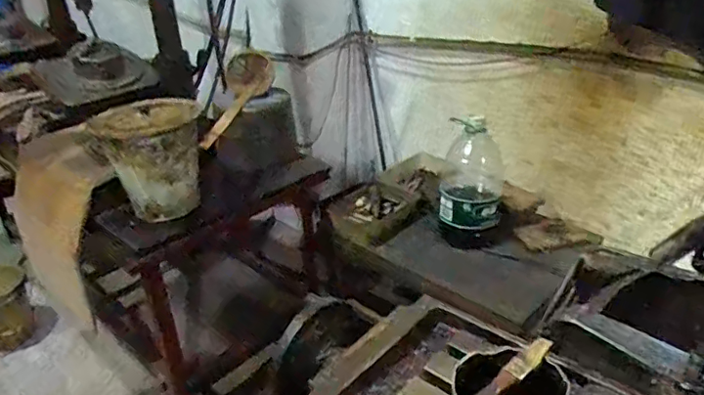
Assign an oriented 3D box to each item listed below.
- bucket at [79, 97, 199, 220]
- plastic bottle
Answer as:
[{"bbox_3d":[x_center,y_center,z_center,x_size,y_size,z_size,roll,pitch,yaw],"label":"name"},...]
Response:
[{"bbox_3d":[-0.485,-0.087,1.371,0.250,0.263,0.247,-2,30,1],"label":"bucket"},{"bbox_3d":[0.327,-0.048,1.534,0.170,0.321,0.160,5,31,14],"label":"plastic bottle"}]

